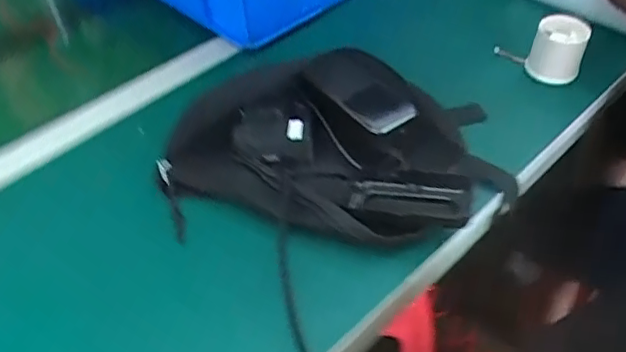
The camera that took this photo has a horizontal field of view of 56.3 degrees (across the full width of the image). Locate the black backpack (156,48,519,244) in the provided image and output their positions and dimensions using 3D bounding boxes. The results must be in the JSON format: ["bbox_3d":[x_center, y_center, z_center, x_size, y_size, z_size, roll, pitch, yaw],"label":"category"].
[{"bbox_3d":[0.024,-0.033,0.552,0.326,0.066,0.209,5,47,8],"label":"black backpack"}]

